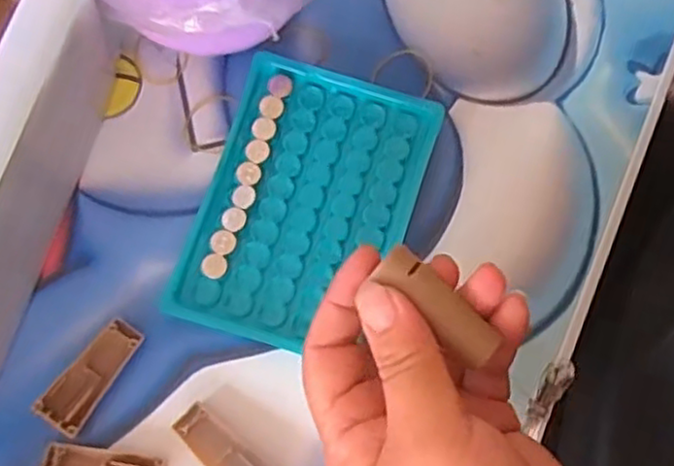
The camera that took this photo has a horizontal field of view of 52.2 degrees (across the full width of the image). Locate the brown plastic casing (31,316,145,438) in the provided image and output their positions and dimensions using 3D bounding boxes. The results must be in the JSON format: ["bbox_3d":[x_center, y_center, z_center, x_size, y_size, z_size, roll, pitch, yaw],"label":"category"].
[{"bbox_3d":[-0.105,0.059,0.291,0.020,0.004,0.050,33,76,7],"label":"brown plastic casing"}]

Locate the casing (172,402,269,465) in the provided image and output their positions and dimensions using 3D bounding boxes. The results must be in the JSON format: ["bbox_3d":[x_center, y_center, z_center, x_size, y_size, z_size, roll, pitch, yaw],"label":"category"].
[{"bbox_3d":[-0.047,0.093,0.286,0.048,0.010,0.019,40,77,9],"label":"casing"}]

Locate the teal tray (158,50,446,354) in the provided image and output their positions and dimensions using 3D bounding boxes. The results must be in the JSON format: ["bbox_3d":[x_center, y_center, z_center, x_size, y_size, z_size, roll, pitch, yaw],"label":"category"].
[{"bbox_3d":[-0.015,-0.013,0.318,0.094,0.008,0.131,18,75,3],"label":"teal tray"}]

